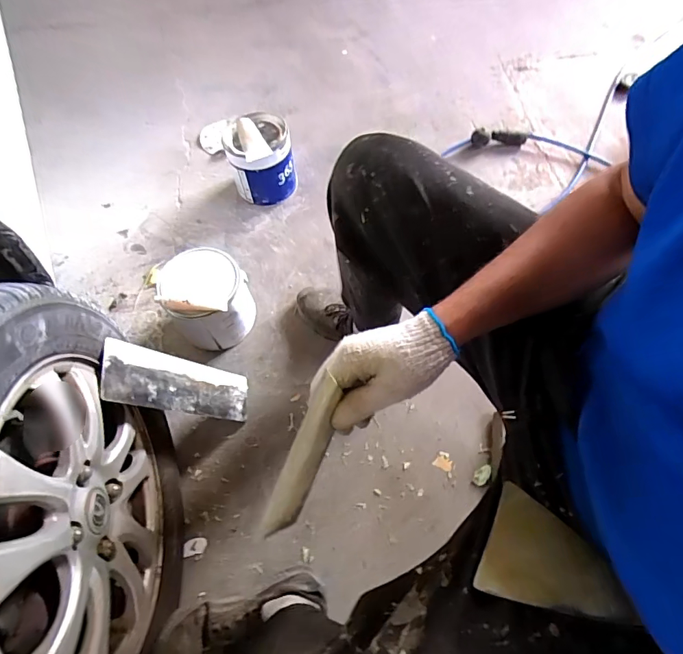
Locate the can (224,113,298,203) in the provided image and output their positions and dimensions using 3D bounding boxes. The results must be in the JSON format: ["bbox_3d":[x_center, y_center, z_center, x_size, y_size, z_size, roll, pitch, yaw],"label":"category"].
[{"bbox_3d":[-0.188,-0.393,1.051,0.143,0.158,0.149,-2,62,3],"label":"can"}]

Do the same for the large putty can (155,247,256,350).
[{"bbox_3d":[-0.259,-0.051,0.886,0.158,0.172,0.152,-2,62,3],"label":"large putty can"}]

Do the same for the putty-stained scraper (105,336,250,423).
[{"bbox_3d":[-0.253,0.095,0.734,0.007,0.299,0.091,-16,69,23],"label":"putty-stained scraper"}]

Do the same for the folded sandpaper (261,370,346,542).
[{"bbox_3d":[-0.029,0.108,0.374,0.017,0.046,0.129,21,92,14],"label":"folded sandpaper"}]

